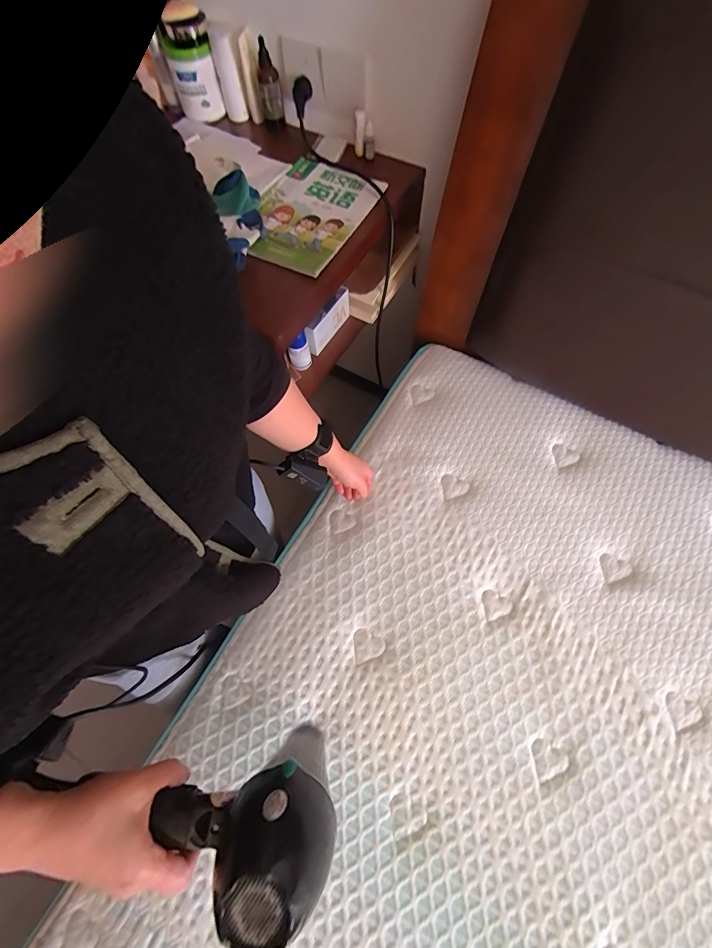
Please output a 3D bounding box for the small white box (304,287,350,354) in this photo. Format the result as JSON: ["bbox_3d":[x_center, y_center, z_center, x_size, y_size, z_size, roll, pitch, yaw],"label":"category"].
[{"bbox_3d":[-0.059,-0.302,0.803,0.025,0.072,0.139,26,69,12],"label":"small white box"}]

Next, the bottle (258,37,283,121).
[{"bbox_3d":[-0.165,-0.742,0.762,0.037,0.107,0.032,-12,66,-4],"label":"bottle"}]

